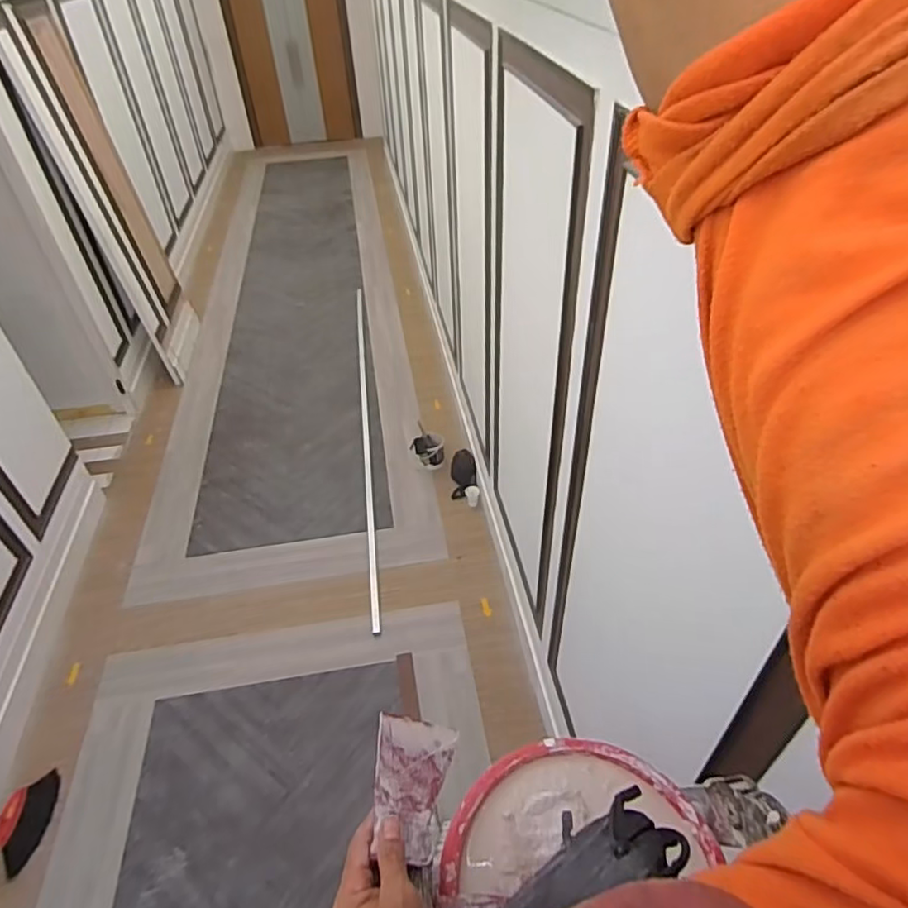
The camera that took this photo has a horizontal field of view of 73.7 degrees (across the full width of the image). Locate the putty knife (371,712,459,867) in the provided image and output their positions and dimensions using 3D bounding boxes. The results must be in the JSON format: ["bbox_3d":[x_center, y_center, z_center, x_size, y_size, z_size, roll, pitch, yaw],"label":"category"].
[{"bbox_3d":[-0.037,0.313,0.569,0.091,0.006,0.116,27,48,-28],"label":"putty knife"}]

